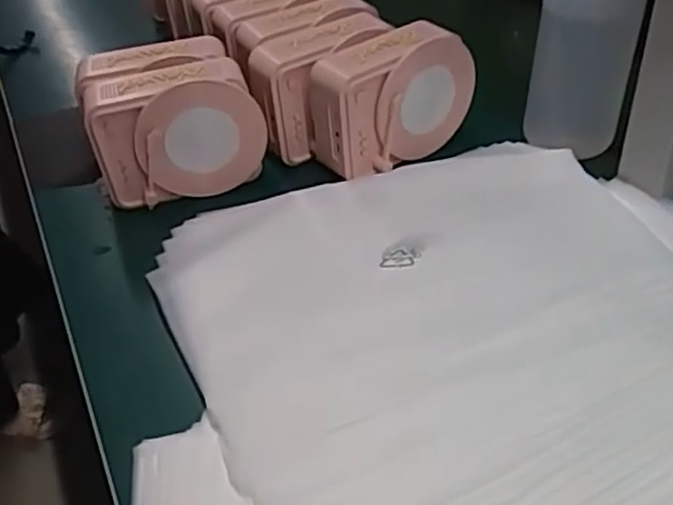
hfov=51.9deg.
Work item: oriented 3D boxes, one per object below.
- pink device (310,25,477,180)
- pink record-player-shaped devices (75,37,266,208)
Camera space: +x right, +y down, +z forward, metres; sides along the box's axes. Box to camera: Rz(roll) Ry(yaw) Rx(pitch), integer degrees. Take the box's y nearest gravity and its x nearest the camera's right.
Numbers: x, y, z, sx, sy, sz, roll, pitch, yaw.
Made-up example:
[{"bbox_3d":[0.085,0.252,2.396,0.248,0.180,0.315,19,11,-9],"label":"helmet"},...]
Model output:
[{"bbox_3d":[0.046,-0.129,0.584,0.137,0.098,0.059,-24,40,-20],"label":"pink device"},{"bbox_3d":[-0.136,-0.107,0.587,0.136,0.104,0.089,-15,38,-10],"label":"pink record-player-shaped devices"}]

